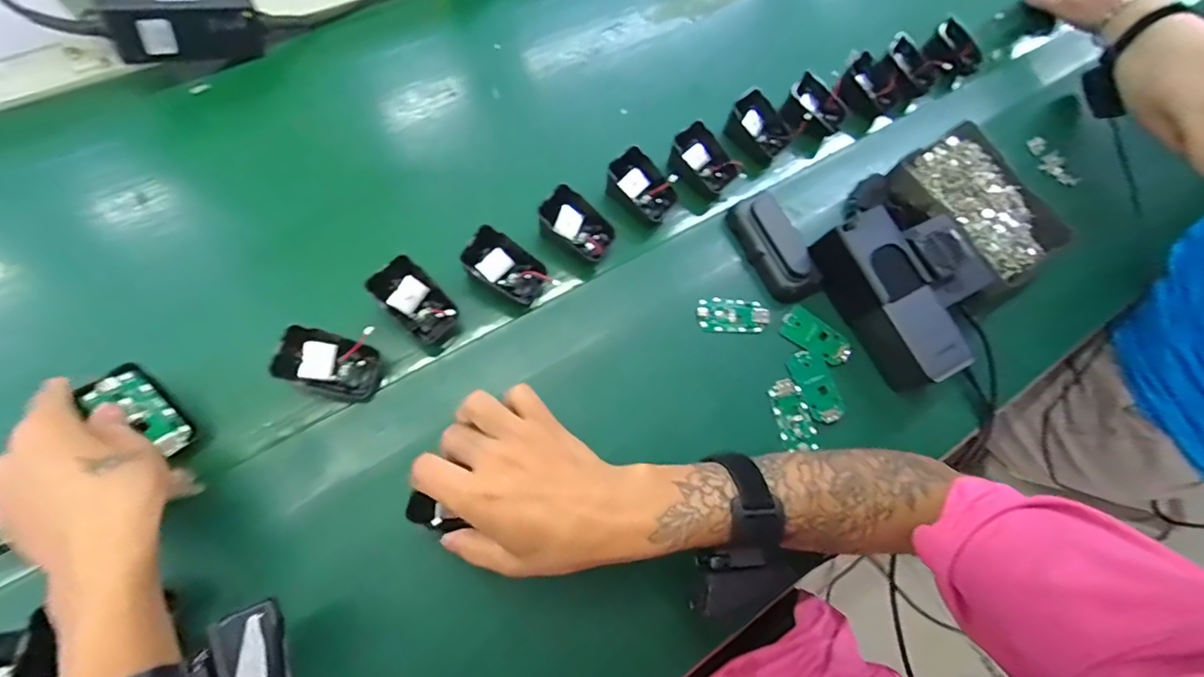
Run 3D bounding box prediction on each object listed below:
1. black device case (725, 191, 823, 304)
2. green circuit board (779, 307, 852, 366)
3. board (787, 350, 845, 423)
[{"bbox_3d":[0.164,-0.088,0.481,0.052,0.024,0.105,-26,76,-8],"label":"black device case"},{"bbox_3d":[0.197,-0.002,0.471,0.065,0.006,0.031,33,76,8],"label":"green circuit board"},{"bbox_3d":[0.190,0.042,0.456,0.032,0.004,0.065,-19,75,-6],"label":"board"}]

